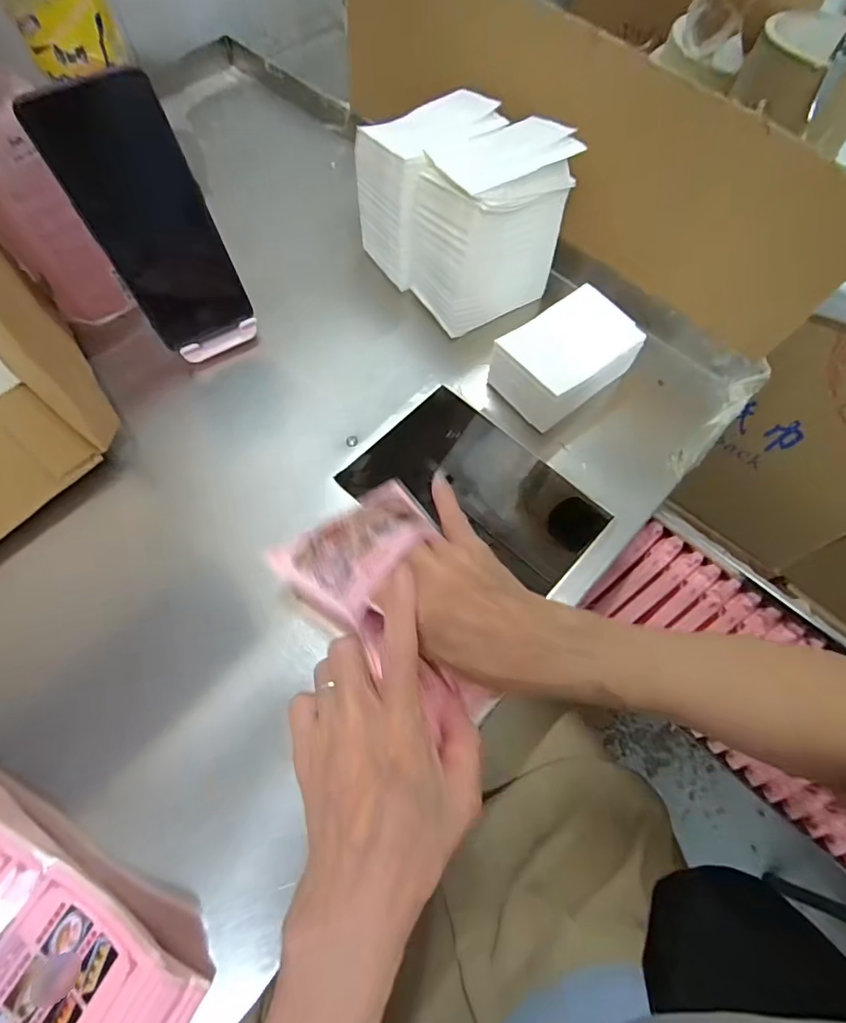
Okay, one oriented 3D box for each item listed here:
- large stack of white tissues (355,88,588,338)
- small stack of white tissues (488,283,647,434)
[{"bbox_3d":[0.034,-0.252,0.399,0.114,0.115,0.148,-32,70,-16],"label":"large stack of white tissues"},{"bbox_3d":[0.116,-0.123,0.388,0.105,0.048,0.077,-36,71,-17],"label":"small stack of white tissues"}]

